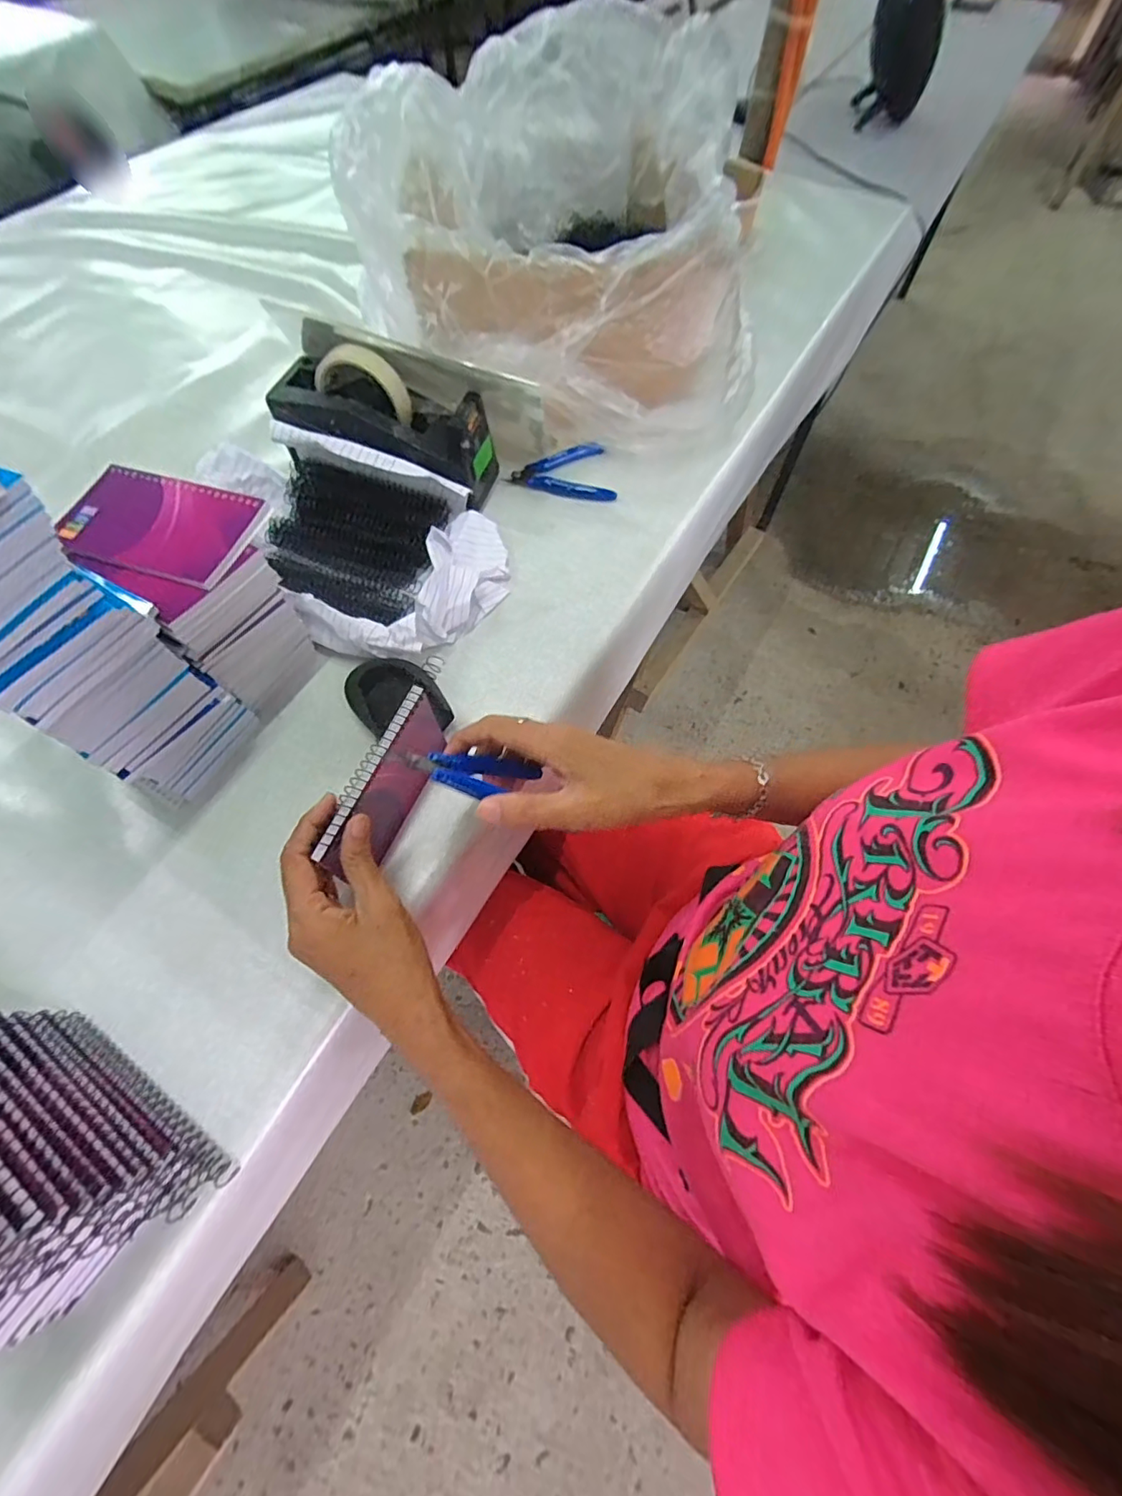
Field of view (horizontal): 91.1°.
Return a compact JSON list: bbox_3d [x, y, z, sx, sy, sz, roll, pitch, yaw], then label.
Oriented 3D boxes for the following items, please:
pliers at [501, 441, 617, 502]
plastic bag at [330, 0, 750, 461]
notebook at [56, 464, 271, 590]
[{"bbox_3d":[0.009,-0.307,0.602,0.113,0.013,0.077,15,63,8],"label":"pliers"},{"bbox_3d":[-0.009,-0.511,0.578,0.380,0.245,0.343,-6,63,-3],"label":"plastic bag"},{"bbox_3d":[-0.284,-0.159,0.390,0.127,0.013,0.078,15,63,8],"label":"notebook"}]

